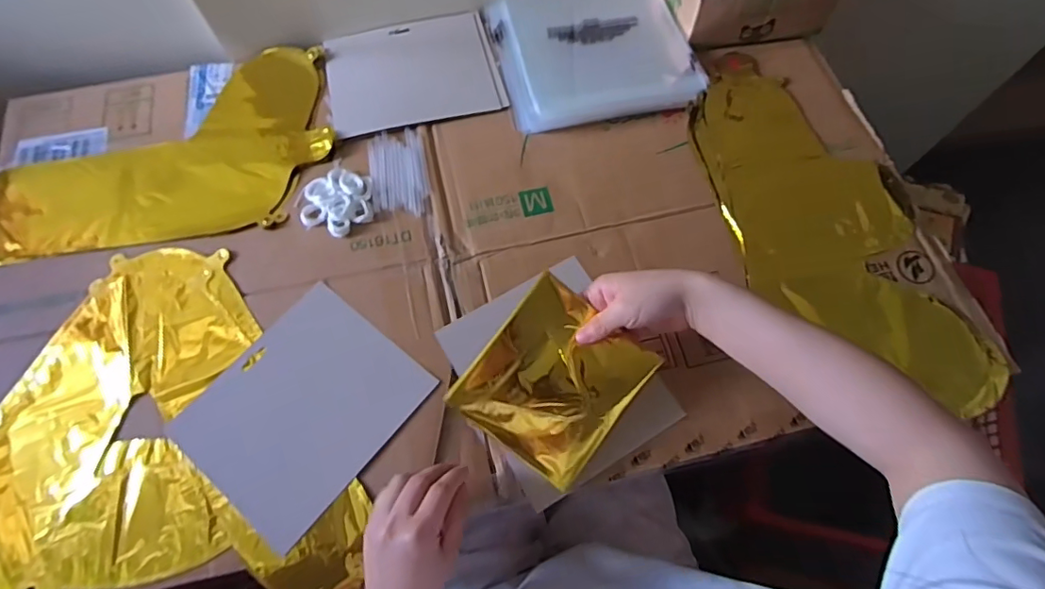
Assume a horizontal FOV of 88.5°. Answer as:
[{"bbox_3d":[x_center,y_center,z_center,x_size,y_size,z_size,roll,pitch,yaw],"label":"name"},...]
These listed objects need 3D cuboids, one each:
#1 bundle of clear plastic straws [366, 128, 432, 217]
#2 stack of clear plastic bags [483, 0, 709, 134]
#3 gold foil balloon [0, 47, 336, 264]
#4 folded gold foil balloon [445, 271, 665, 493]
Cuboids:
[{"bbox_3d":[-0.138,-0.137,0.599,0.063,0.006,0.111,-11,68,-5],"label":"bundle of clear plastic straws"},{"bbox_3d":[0.083,-0.304,0.655,0.225,0.024,0.207,-13,68,-6],"label":"stack of clear plastic bags"},{"bbox_3d":[-0.416,-0.153,0.600,0.394,0.020,0.233,-13,68,-6],"label":"gold foil balloon"},{"bbox_3d":[0.029,0.077,0.473,0.132,0.010,0.143,38,84,-3],"label":"folded gold foil balloon"}]

